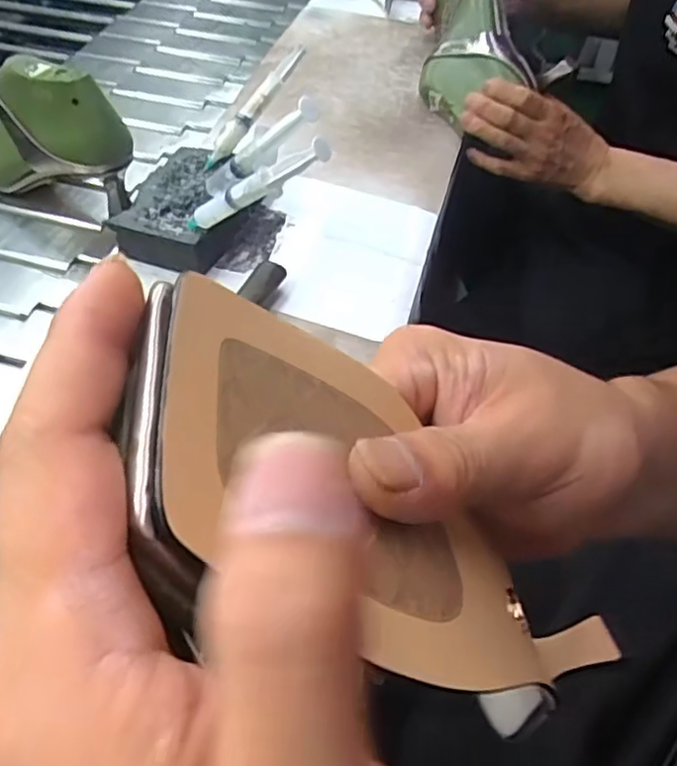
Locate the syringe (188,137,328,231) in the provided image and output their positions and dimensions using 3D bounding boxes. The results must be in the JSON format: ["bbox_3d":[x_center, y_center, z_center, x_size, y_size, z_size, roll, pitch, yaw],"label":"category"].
[{"bbox_3d":[-0.063,-0.137,0.452,0.148,0.016,0.011,-12,37,42],"label":"syringe"}]

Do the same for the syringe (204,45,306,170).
[{"bbox_3d":[-0.072,-0.243,0.560,0.015,0.023,0.135,35,85,24],"label":"syringe"}]

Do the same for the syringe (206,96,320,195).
[{"bbox_3d":[-0.059,-0.164,0.453,0.134,0.024,0.018,-14,32,49],"label":"syringe"}]

